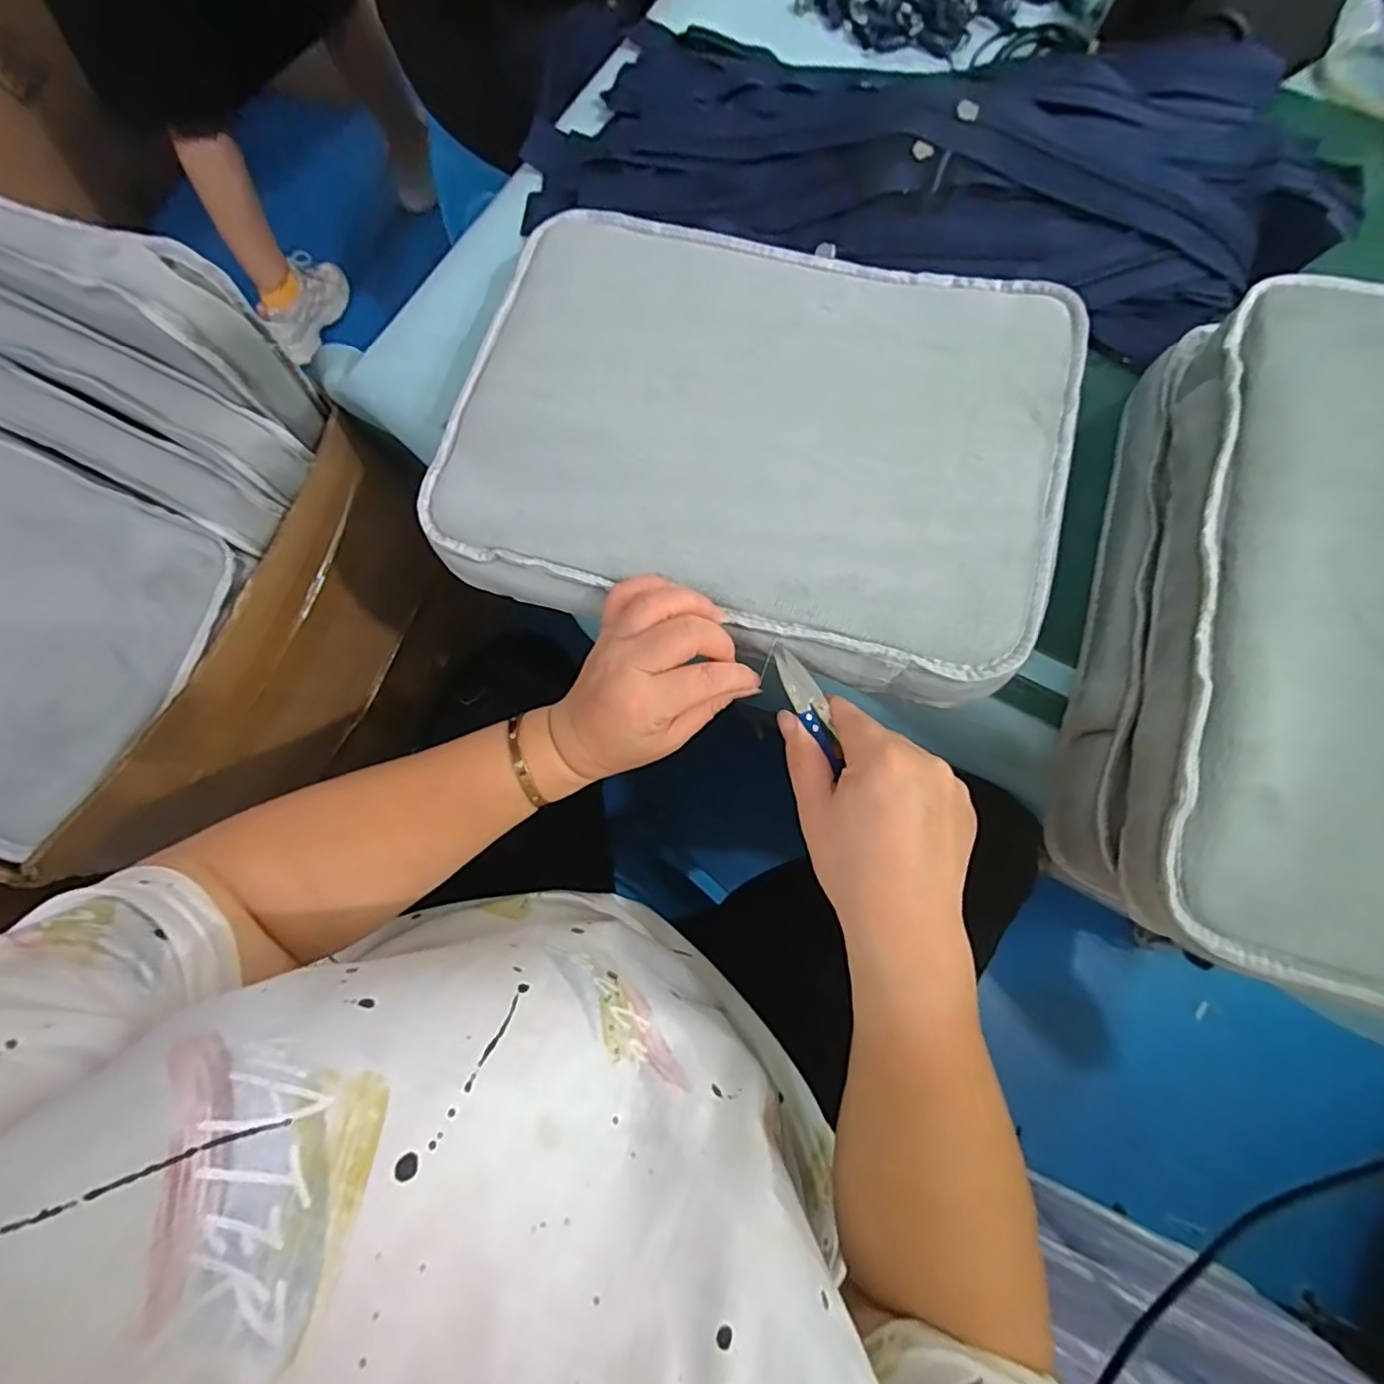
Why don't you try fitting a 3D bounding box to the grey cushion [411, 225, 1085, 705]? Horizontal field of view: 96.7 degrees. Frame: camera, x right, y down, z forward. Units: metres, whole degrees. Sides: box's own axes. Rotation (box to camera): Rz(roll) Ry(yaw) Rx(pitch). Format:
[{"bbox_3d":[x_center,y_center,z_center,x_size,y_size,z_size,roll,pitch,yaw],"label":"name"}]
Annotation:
[{"bbox_3d":[0.037,-0.158,0.374,0.347,0.038,0.259,16,77,4],"label":"grey cushion"}]

